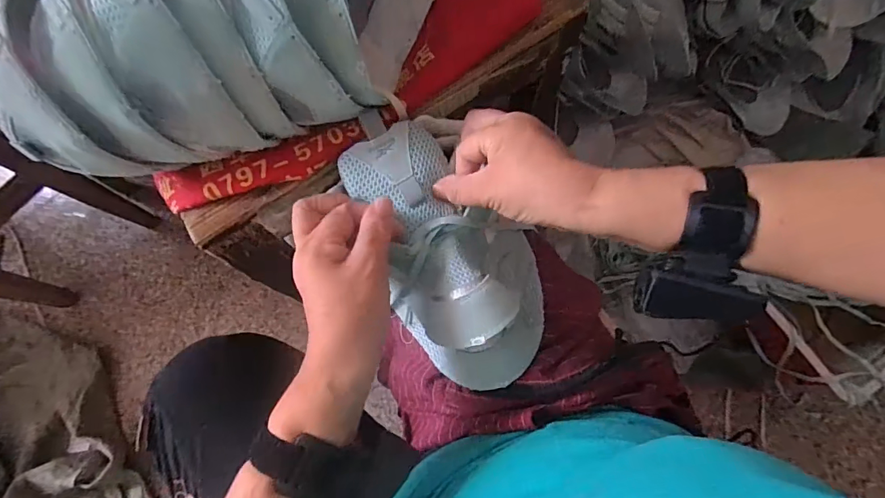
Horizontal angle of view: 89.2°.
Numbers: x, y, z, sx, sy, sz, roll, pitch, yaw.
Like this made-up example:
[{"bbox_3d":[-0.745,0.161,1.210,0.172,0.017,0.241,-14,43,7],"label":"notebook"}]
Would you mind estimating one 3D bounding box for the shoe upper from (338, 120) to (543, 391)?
[{"bbox_3d":[0.009,0.000,0.367,0.119,0.103,0.216,-29,89,-8],"label":"shoe upper"}]

